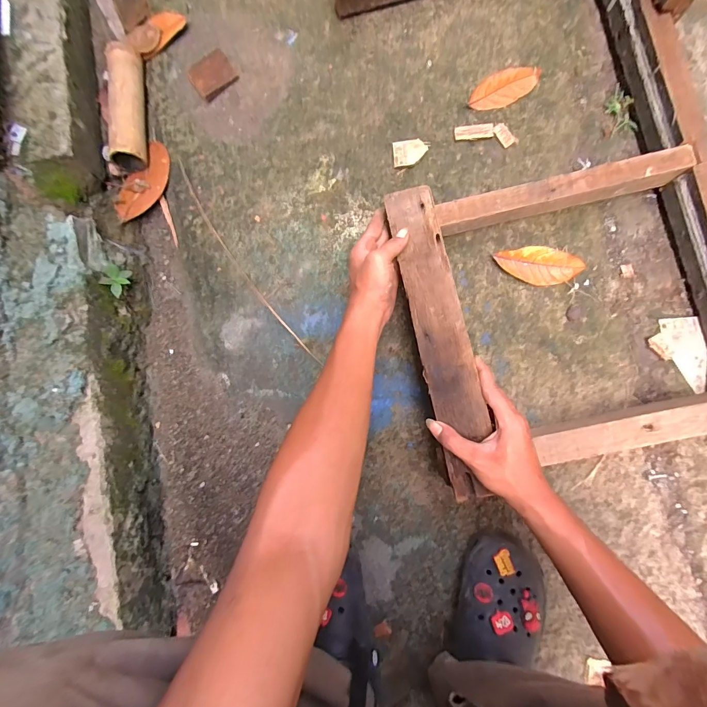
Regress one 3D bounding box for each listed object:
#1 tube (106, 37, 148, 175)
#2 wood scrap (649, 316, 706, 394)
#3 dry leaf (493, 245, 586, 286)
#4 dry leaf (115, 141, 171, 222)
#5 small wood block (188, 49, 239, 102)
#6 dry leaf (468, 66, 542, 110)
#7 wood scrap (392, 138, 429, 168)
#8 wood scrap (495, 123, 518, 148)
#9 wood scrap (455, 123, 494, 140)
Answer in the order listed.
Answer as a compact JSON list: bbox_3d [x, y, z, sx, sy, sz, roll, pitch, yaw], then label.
[{"bbox_3d":[-0.357,-0.395,0.571,0.045,0.040,0.192,-3,86,5],"label":"tube"},{"bbox_3d":[0.445,0.002,0.493,0.061,0.006,0.100,-4,85,5],"label":"wood scrap"},{"bbox_3d":[0.259,-0.127,0.511,0.109,0.020,0.055,4,86,6],"label":"dry leaf"},{"bbox_3d":[-0.337,-0.274,0.576,0.063,0.021,0.127,38,90,7],"label":"dry leaf"},{"bbox_3d":[-0.224,-0.440,0.572,0.066,0.008,0.062,-37,83,2],"label":"small wood block"},{"bbox_3d":[0.224,-0.396,0.538,0.105,0.010,0.052,-19,84,4],"label":"dry leaf"},{"bbox_3d":[0.084,-0.298,0.537,0.050,0.011,0.036,-6,85,5],"label":"wood scrap"},{"bbox_3d":[0.225,-0.324,0.536,0.021,0.005,0.037,-36,83,2],"label":"wood scrap"},{"bbox_3d":[0.179,-0.330,0.537,0.056,0.004,0.019,-5,85,5],"label":"wood scrap"}]

